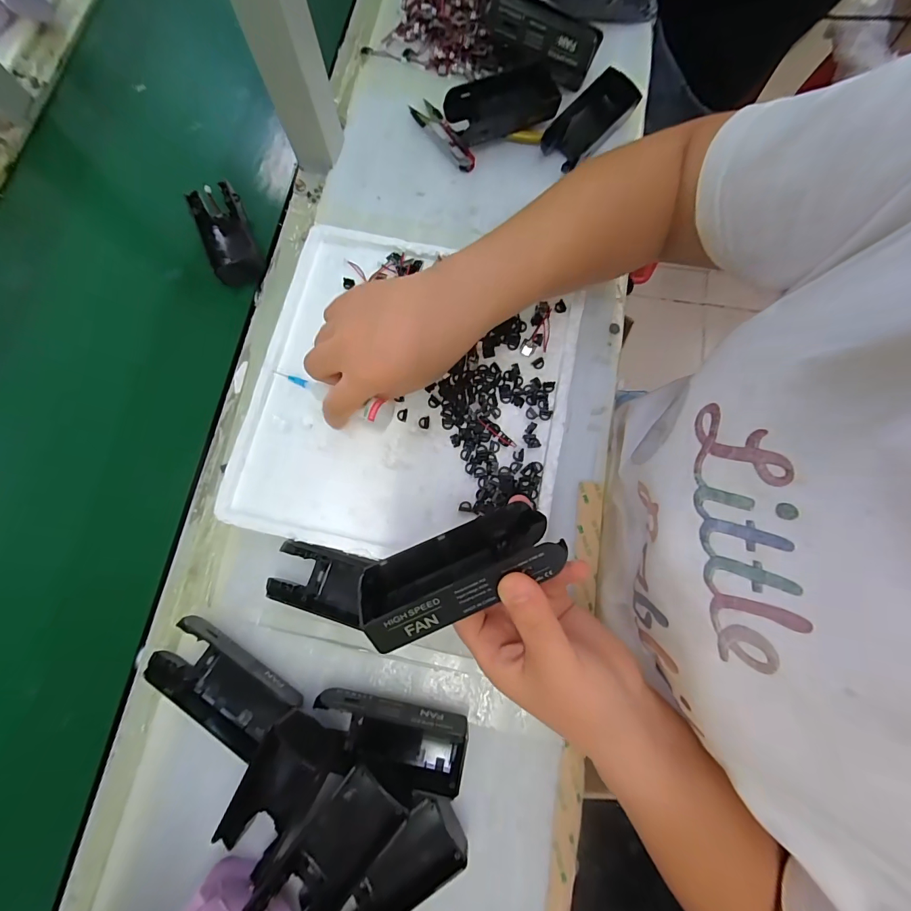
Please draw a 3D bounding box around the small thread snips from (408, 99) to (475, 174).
[{"bbox_3d":[-0.011,-0.328,0.407,0.027,0.011,0.095,-33,79,-6],"label":"small thread snips"}]

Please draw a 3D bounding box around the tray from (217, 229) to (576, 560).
[{"bbox_3d":[-0.037,-0.051,0.334,0.250,0.030,0.265,13,78,3],"label":"tray"}]

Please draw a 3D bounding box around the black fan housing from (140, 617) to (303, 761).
[{"bbox_3d":[-0.168,0.165,0.291,0.102,0.029,0.047,34,80,7],"label":"black fan housing"}]

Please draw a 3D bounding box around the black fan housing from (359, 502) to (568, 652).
[{"bbox_3d":[0.002,0.061,0.216,0.107,0.045,0.042,-23,79,-4],"label":"black fan housing"}]

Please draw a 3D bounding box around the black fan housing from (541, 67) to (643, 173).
[{"bbox_3d":[0.131,-0.329,0.397,0.047,0.030,0.105,41,81,8],"label":"black fan housing"}]

